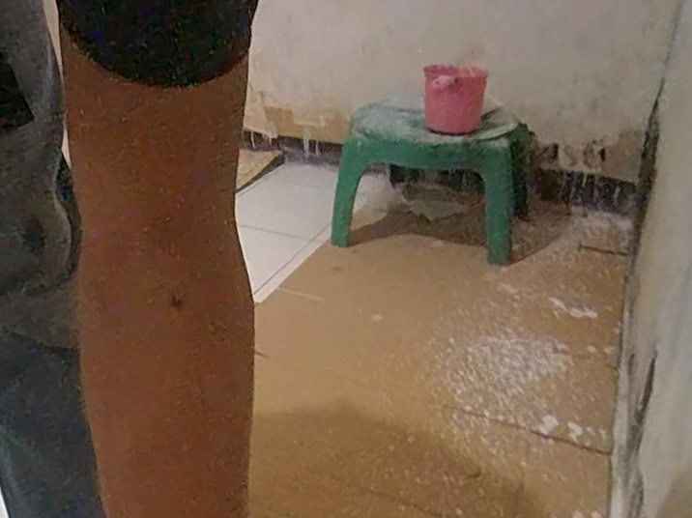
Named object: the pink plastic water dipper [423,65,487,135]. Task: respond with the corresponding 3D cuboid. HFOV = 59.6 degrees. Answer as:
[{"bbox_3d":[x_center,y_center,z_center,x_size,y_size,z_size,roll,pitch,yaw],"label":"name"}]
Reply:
[{"bbox_3d":[0.213,-0.319,1.211,0.121,0.115,0.102,6,30,13],"label":"pink plastic water dipper"}]

